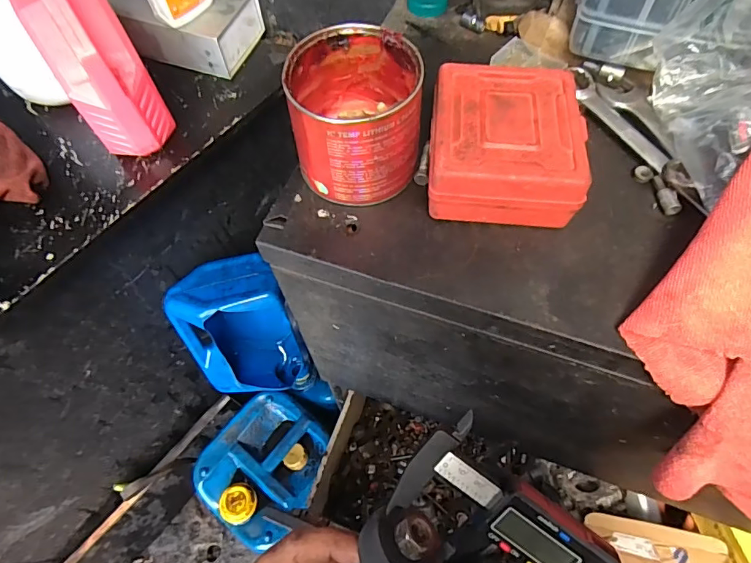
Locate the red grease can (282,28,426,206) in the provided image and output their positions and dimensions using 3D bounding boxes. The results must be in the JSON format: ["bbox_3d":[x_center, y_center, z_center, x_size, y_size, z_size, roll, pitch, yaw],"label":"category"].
[{"bbox_3d":[-0.014,-0.130,0.366,0.091,0.086,0.105,-3,63,1],"label":"red grease can"}]

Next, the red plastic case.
[{"bbox_3d":[0.102,-0.111,0.369,0.117,0.053,0.134,4,63,5],"label":"red plastic case"}]

